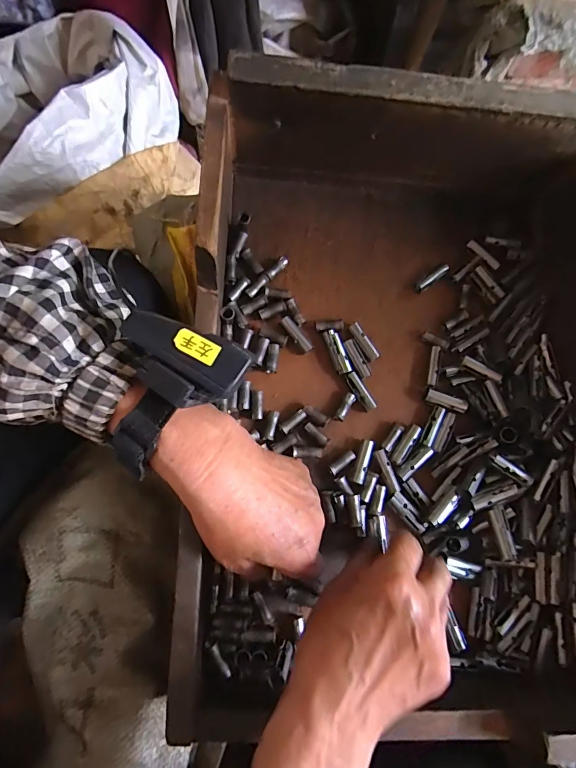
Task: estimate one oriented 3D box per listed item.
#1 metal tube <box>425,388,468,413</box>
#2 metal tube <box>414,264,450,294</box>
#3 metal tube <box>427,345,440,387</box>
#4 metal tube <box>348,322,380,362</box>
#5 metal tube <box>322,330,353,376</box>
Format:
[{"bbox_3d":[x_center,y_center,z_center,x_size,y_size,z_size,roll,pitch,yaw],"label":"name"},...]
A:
[{"bbox_3d":[0.137,0.015,0.357,0.036,0.005,0.012,18,73,0],"label":"metal tube"},{"bbox_3d":[0.135,-0.099,0.382,0.037,0.007,0.010,-33,79,-13],"label":"metal tube"},{"bbox_3d":[0.129,-0.016,0.364,0.007,0.007,0.036,13,73,-1],"label":"metal tube"},{"bbox_3d":[0.067,-0.037,0.363,0.011,0.008,0.037,-29,78,-12],"label":"metal tube"},{"bbox_3d":[0.043,-0.027,0.360,0.014,0.011,0.039,-17,76,-10],"label":"metal tube"}]

